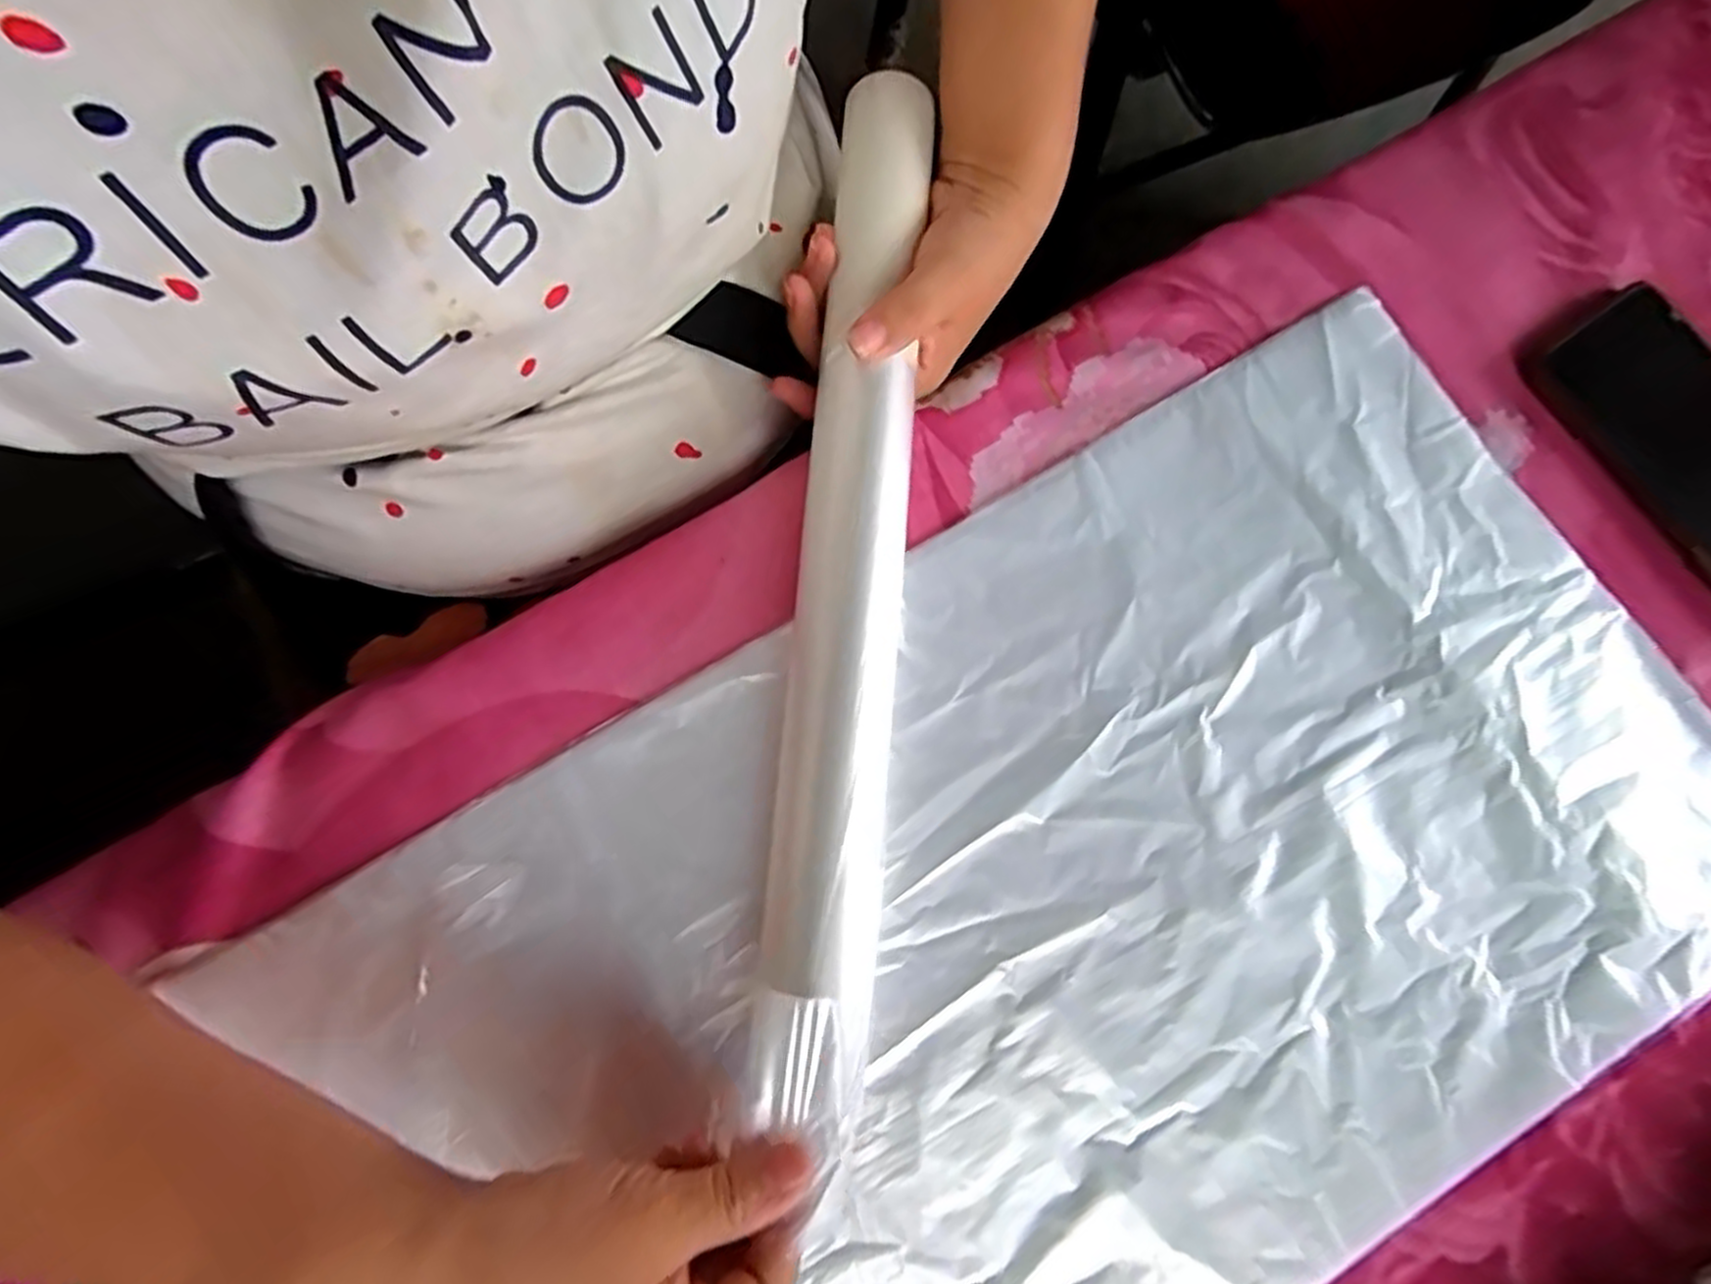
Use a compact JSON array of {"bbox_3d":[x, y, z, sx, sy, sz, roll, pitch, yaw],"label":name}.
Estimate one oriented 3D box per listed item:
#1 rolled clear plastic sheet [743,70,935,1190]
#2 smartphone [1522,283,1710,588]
[{"bbox_3d":[-0.003,-0.029,0.294,0.038,0.024,0.392,4,80,-1],"label":"rolled clear plastic sheet"},{"bbox_3d":[0.387,-0.083,0.351,0.084,0.010,0.164,-31,81,-8],"label":"smartphone"}]

